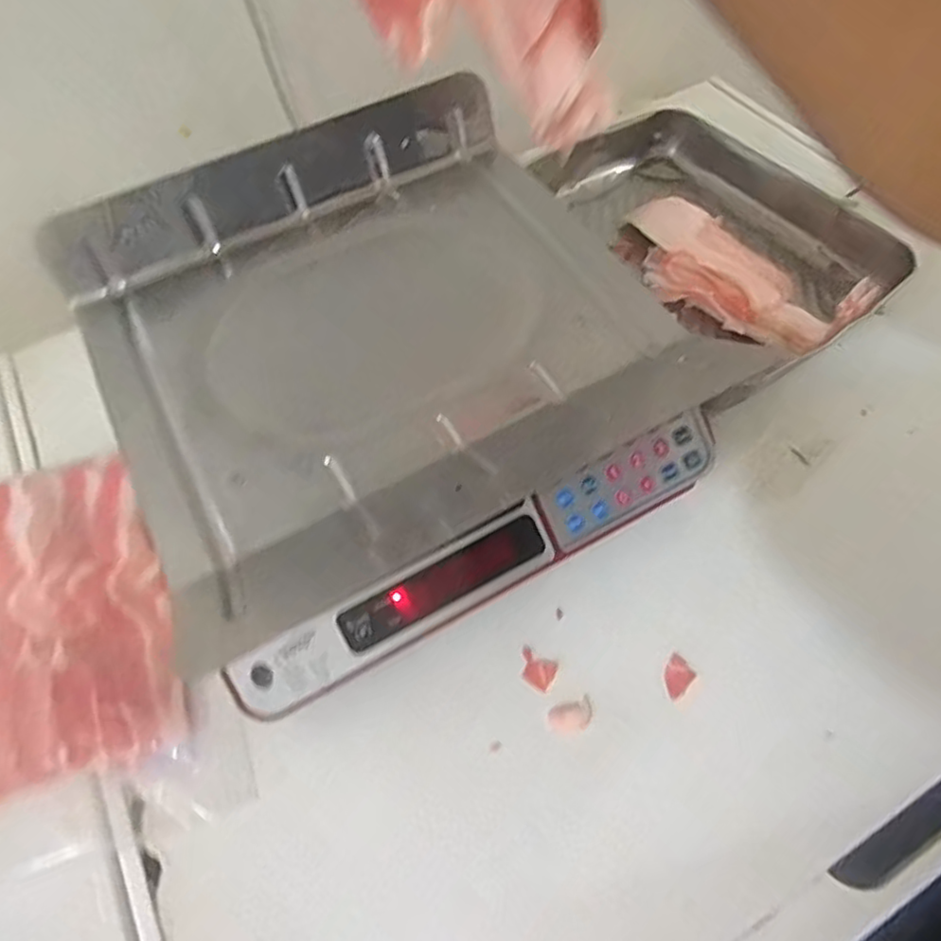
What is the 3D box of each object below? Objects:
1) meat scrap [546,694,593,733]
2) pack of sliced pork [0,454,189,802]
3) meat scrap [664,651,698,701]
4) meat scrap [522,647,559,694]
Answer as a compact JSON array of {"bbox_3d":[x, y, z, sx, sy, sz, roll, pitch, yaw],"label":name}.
[{"bbox_3d":[0.062,0.154,0.416,0.029,0.012,0.016,-16,57,-6],"label":"meat scrap"},{"bbox_3d":[-0.277,0.092,0.446,0.140,0.029,0.223,-20,57,-9],"label":"pack of sliced pork"},{"bbox_3d":[0.131,0.132,0.426,0.019,0.011,0.027,35,66,24],"label":"meat scrap"},{"bbox_3d":[0.043,0.128,0.430,0.025,0.004,0.021,27,60,2],"label":"meat scrap"}]

